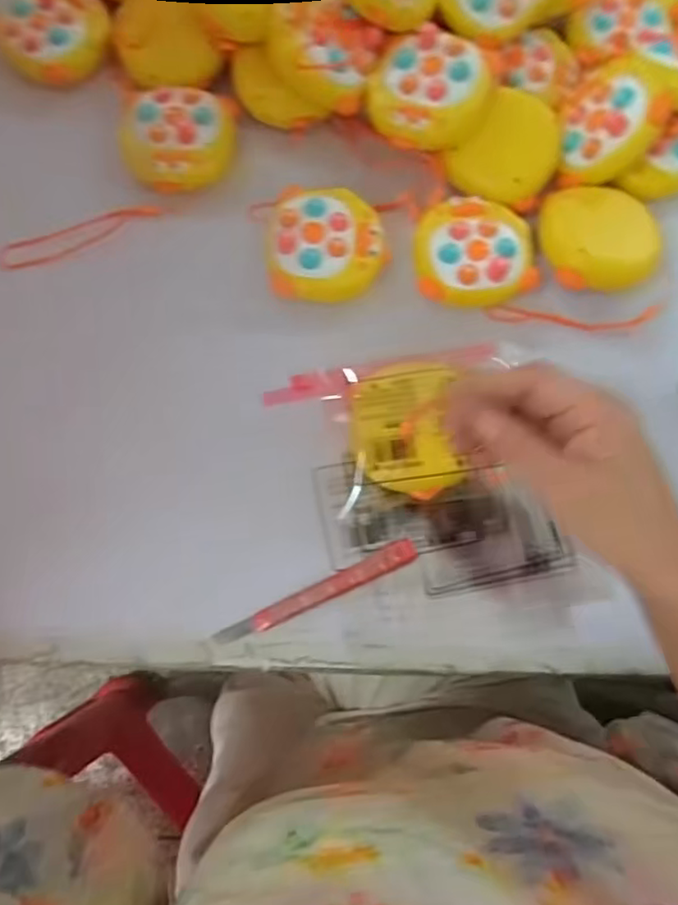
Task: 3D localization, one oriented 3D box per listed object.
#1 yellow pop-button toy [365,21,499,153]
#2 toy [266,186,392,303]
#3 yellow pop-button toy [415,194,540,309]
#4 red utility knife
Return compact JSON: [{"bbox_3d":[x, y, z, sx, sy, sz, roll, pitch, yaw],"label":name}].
[{"bbox_3d":[0.066,-0.260,0.461,0.087,0.038,0.077,10,73,2],"label":"yellow pop-button toy"},{"bbox_3d":[-0.010,-0.153,0.460,0.082,0.025,0.075,-7,73,-3],"label":"toy"},{"bbox_3d":[0.097,-0.146,0.458,0.082,0.020,0.078,0,73,-1],"label":"yellow pop-button toy"},{"bbox_3d":[-0.013,0.090,0.402,0.134,0.012,0.015,-25,75,-8],"label":"red utility knife"}]

